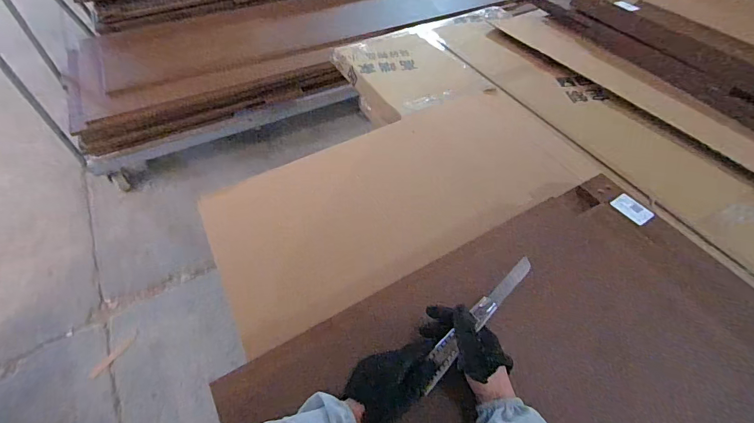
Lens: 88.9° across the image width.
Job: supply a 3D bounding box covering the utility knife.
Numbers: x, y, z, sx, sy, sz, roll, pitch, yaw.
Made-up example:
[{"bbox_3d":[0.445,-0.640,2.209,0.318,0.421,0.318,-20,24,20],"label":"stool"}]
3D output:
[{"bbox_3d":[0.123,0.140,0.487,0.025,0.011,0.204,40,90,27],"label":"utility knife"}]

